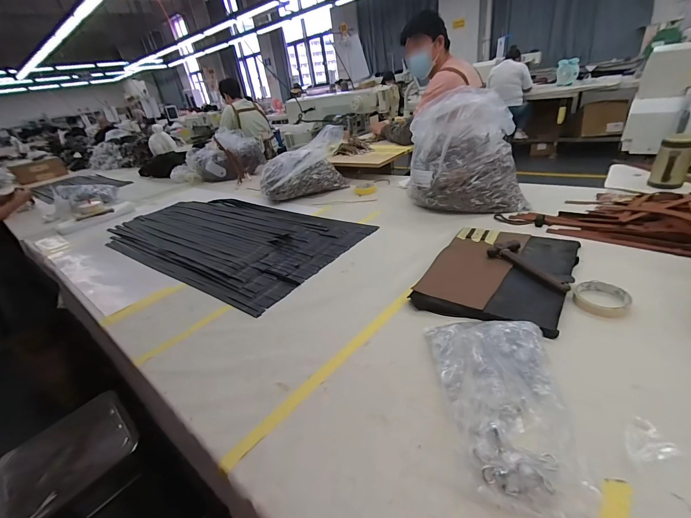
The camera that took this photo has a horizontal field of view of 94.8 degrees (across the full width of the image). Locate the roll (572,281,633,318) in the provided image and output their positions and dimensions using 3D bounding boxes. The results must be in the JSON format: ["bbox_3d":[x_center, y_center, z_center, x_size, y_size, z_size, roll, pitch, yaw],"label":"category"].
[{"bbox_3d":[0.482,0.074,0.598,0.086,0.017,0.092,14,37,35],"label":"roll"}]

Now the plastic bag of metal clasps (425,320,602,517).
[{"bbox_3d":[0.209,0.186,0.440,0.168,0.044,0.264,-2,31,14],"label":"plastic bag of metal clasps"}]

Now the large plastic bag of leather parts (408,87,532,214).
[{"bbox_3d":[0.399,-0.355,1.049,0.352,0.340,0.269,1,31,18],"label":"large plastic bag of leather parts"}]

